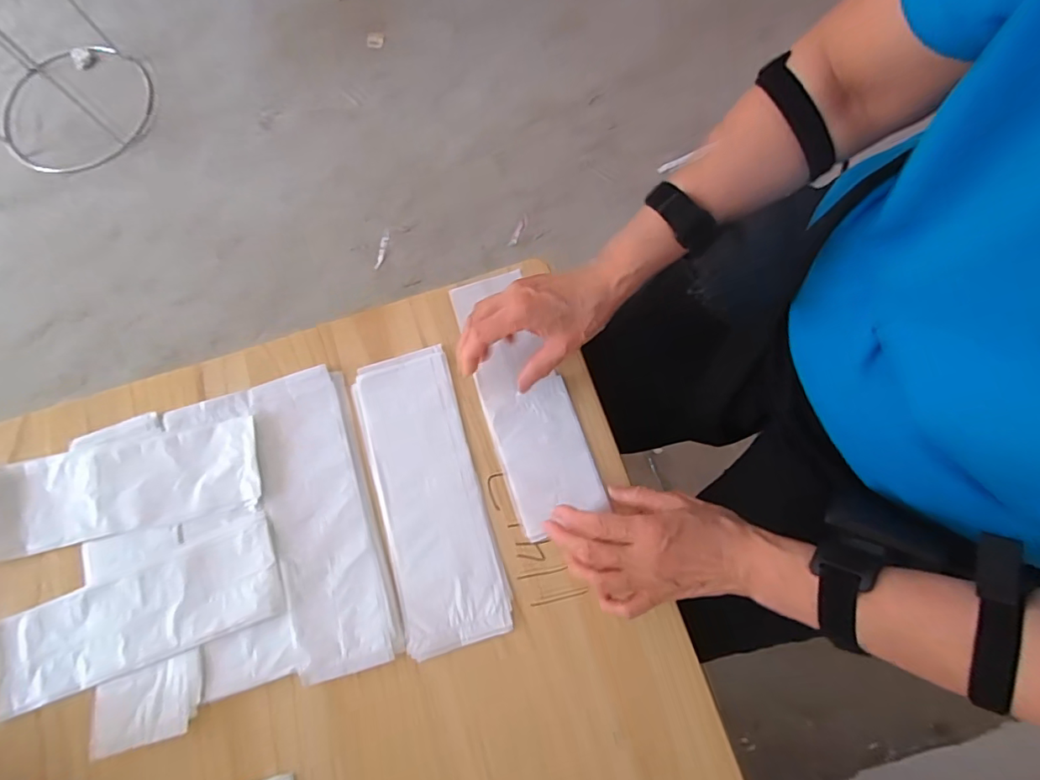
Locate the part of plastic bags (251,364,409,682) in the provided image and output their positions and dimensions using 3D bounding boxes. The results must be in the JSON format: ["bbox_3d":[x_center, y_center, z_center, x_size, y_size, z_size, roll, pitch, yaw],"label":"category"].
[{"bbox_3d":[-0.175,0.108,0.449,0.086,0.004,0.260,-17,76,-4],"label":"part of plastic bags"}]

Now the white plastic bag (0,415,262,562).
[{"bbox_3d":[-0.354,0.084,0.457,0.238,0.009,0.083,-13,76,-3],"label":"white plastic bag"}]

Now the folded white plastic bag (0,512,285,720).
[{"bbox_3d":[-0.324,0.190,0.433,0.243,0.006,0.083,-20,76,-4],"label":"folded white plastic bag"}]

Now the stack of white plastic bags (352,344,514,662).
[{"bbox_3d":[-0.082,0.090,0.454,0.089,0.004,0.256,-16,76,-3],"label":"stack of white plastic bags"}]

